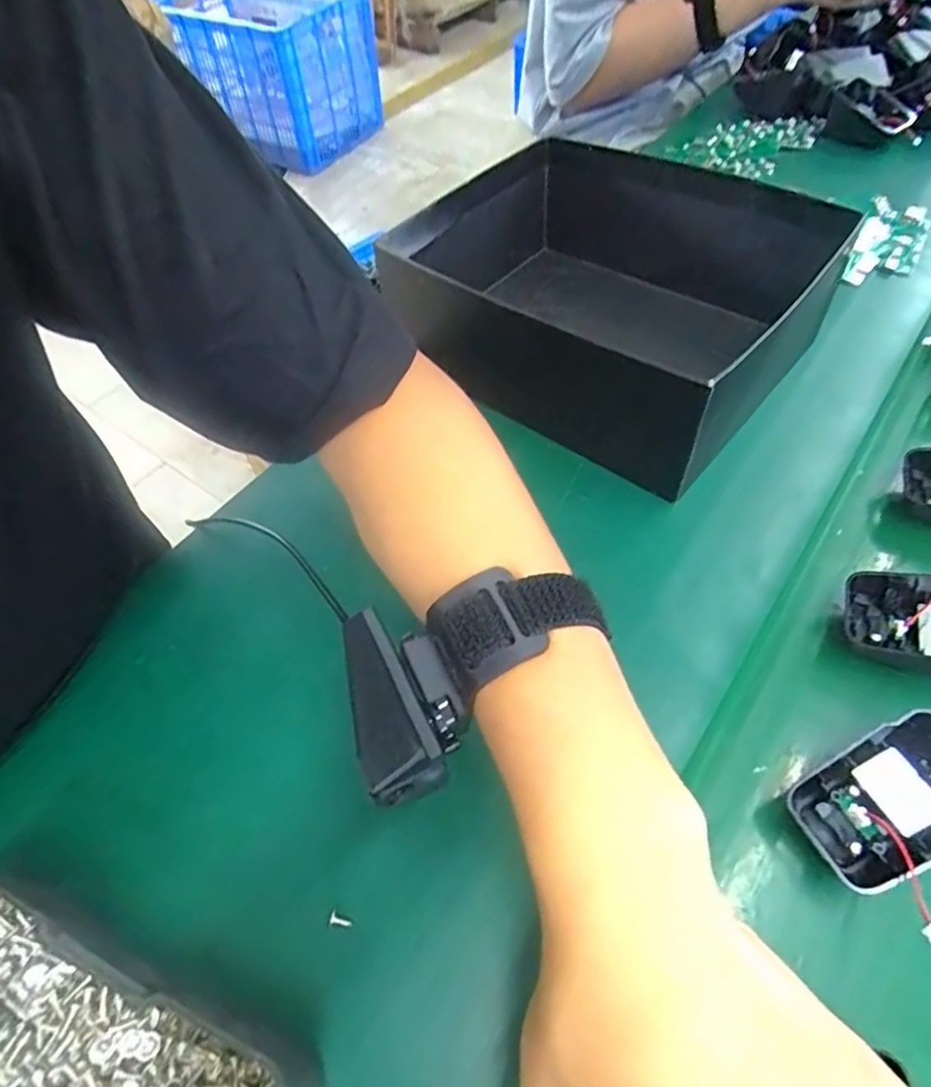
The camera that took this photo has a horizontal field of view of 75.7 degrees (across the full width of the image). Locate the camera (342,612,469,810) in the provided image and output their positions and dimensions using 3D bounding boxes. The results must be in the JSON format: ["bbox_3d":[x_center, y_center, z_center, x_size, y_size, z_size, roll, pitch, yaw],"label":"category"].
[{"bbox_3d":[-0.024,0.056,0.223,0.038,0.016,0.072,-15,57,-7],"label":"camera"}]

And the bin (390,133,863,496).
[{"bbox_3d":[0.086,-0.168,0.407,0.253,0.100,0.202,36,65,23],"label":"bin"}]

